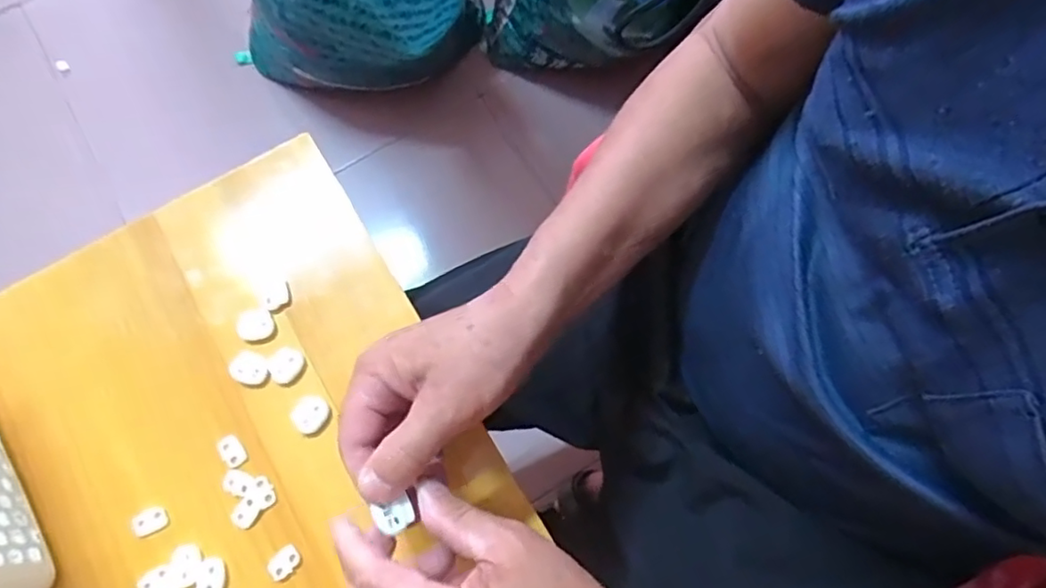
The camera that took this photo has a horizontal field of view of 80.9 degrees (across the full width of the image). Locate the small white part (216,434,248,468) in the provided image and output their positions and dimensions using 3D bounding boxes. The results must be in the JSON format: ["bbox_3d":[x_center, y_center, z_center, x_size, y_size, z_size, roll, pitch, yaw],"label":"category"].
[{"bbox_3d":[-0.186,0.100,0.391,0.015,0.004,0.022,-37,76,-10],"label":"small white part"}]

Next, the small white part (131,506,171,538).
[{"bbox_3d":[-0.228,0.139,0.374,0.022,0.004,0.015,-17,74,-4],"label":"small white part"}]

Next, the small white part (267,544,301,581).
[{"bbox_3d":[-0.144,0.162,0.368,0.020,0.004,0.015,-41,77,-10],"label":"small white part"}]

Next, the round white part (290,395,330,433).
[{"bbox_3d":[-0.136,0.077,0.392,0.023,0.006,0.023,0,73,1],"label":"round white part"}]

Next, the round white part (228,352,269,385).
[{"bbox_3d":[-0.178,0.049,0.400,0.023,0.006,0.020,23,75,8],"label":"round white part"}]

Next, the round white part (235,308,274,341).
[{"bbox_3d":[-0.178,0.021,0.407,0.021,0.012,0.019,3,73,2],"label":"round white part"}]

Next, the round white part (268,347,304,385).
[{"bbox_3d":[-0.155,0.046,0.402,0.022,0.004,0.023,0,73,1],"label":"round white part"}]

